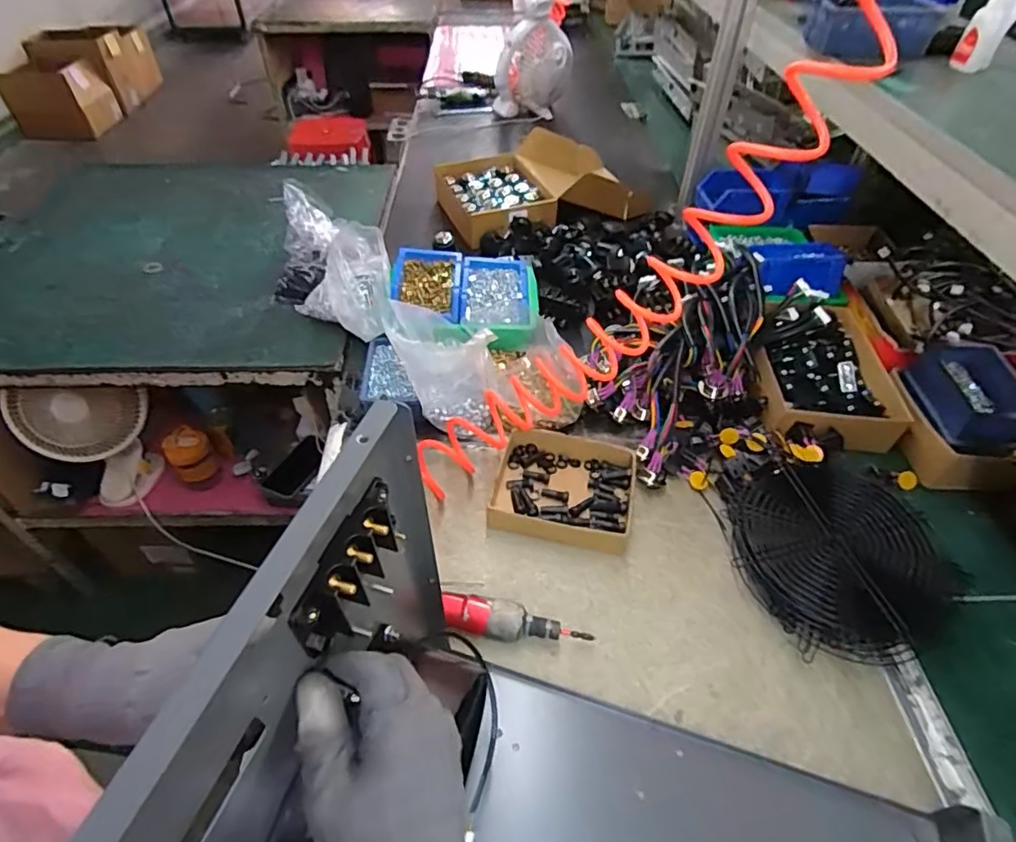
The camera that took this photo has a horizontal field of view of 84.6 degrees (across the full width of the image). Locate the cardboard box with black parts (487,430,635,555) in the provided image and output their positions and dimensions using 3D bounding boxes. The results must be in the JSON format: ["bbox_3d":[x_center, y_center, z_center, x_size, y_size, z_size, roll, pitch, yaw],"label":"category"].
[{"bbox_3d":[0.071,0.082,0.727,0.179,0.039,0.157,8,48,8],"label":"cardboard box with black parts"}]

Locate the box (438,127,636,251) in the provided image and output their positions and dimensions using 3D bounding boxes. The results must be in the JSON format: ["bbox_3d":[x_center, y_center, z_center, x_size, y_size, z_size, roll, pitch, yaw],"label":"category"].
[{"bbox_3d":[0.063,-0.524,1.260,0.438,0.114,0.297,-19,50,-17],"label":"box"}]

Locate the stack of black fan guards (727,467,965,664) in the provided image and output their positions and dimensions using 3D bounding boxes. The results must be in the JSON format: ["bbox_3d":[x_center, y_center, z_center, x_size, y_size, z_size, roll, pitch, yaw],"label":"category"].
[{"bbox_3d":[0.371,0.153,0.642,0.219,0.067,0.234,-20,51,-17],"label":"stack of black fan guards"}]

